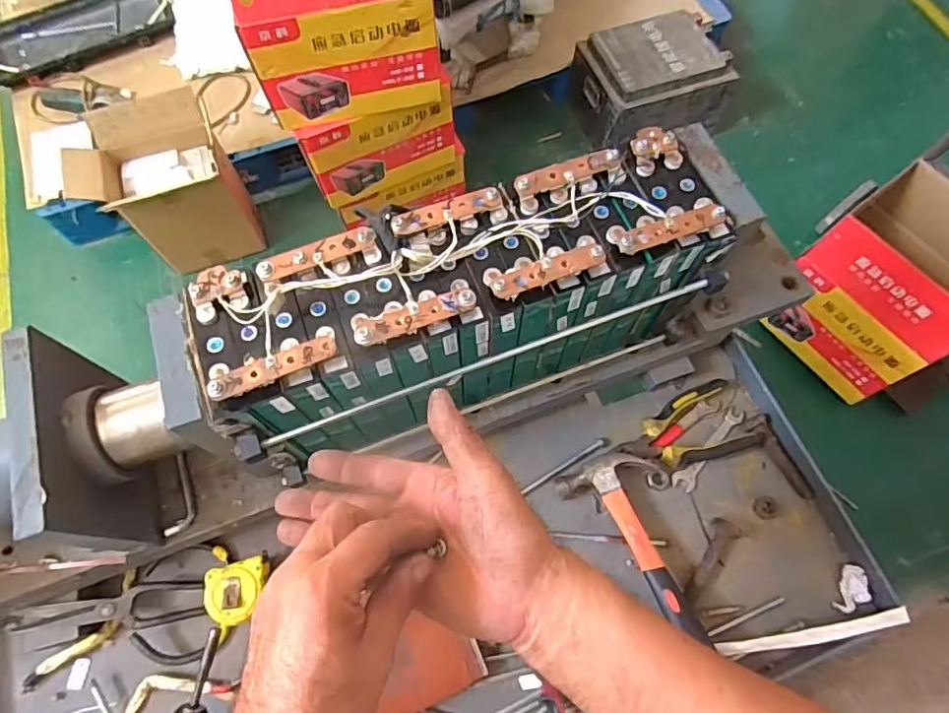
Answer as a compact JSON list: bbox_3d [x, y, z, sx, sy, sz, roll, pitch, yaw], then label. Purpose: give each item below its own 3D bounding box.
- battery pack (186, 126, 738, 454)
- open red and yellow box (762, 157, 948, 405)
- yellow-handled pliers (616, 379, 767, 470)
[{"bbox_3d":[-0.003,-0.052,0.592,0.500,0.210,0.154,-19,69,-7],"label":"battery pack"},{"bbox_3d":[1.004,-0.165,1.349,0.328,0.391,0.370,-37,73,-14],"label":"open red and yellow box"},{"bbox_3d":[0.286,0.099,0.740,0.178,0.025,0.097,-20,69,-8],"label":"yellow-handled pliers"}]

